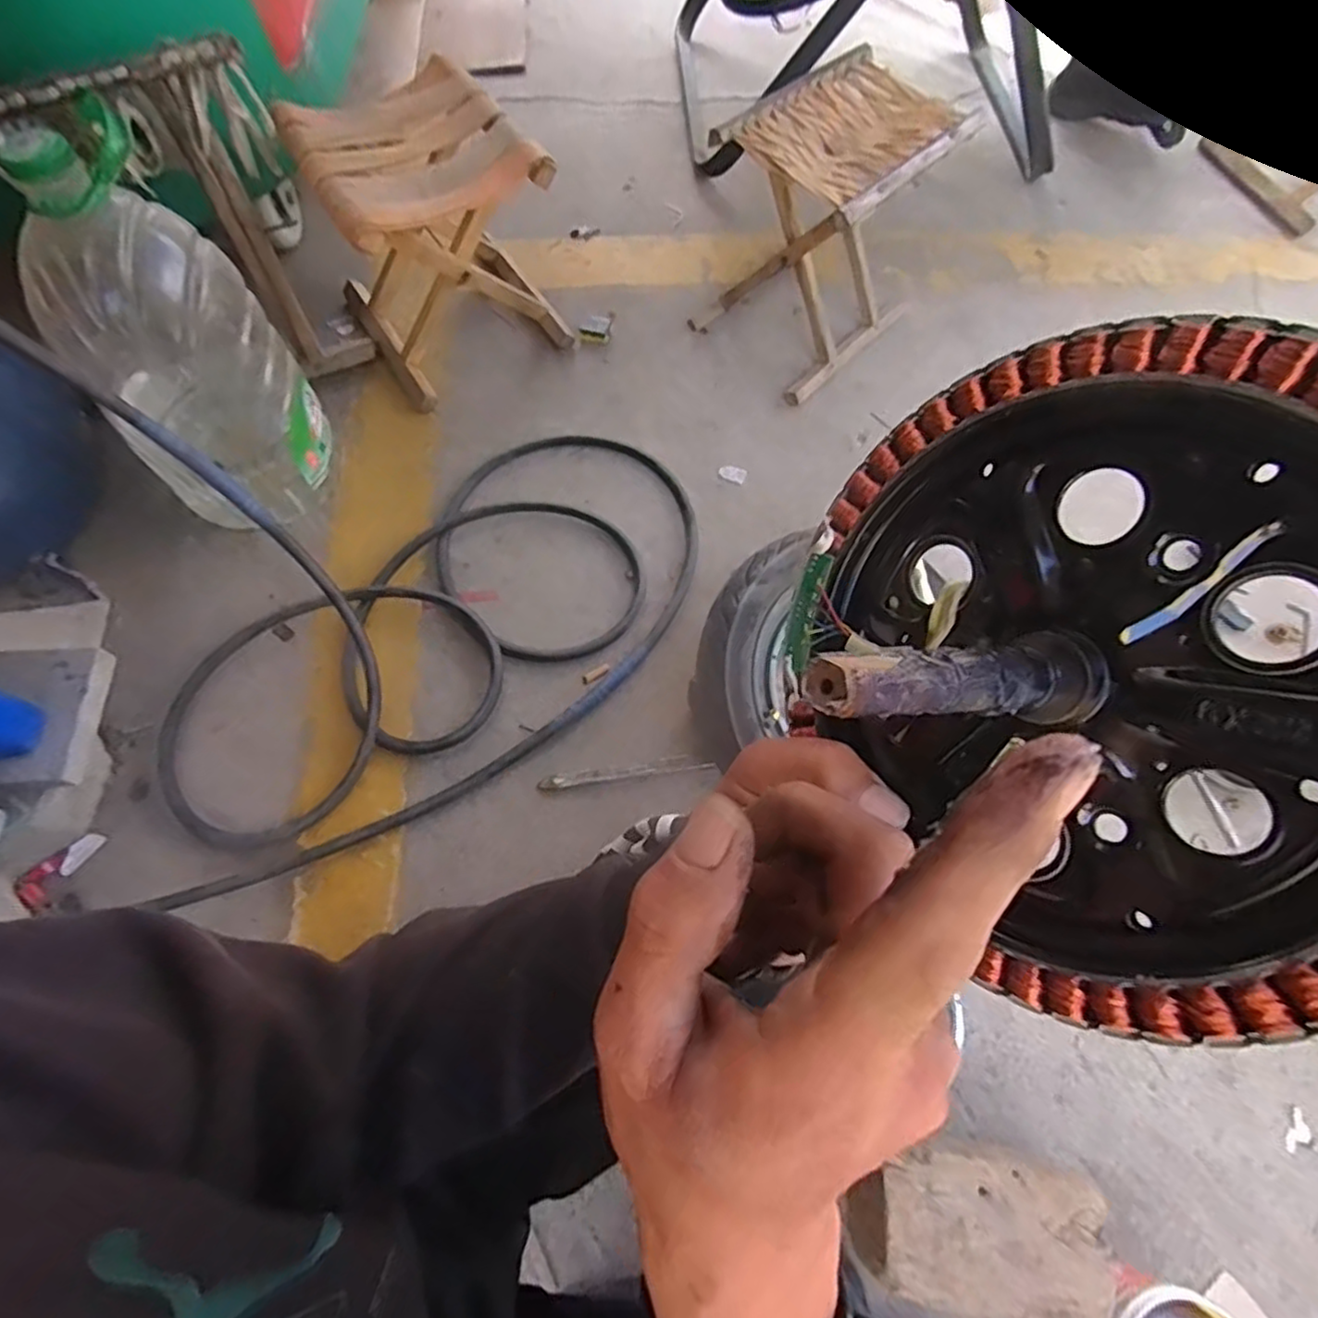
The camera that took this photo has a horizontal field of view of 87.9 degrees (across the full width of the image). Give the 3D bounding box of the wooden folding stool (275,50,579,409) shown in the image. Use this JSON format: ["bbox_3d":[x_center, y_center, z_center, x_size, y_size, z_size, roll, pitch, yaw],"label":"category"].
[{"bbox_3d":[-0.332,-0.621,1.008,0.280,0.273,0.295,-33,71,-15],"label":"wooden folding stool"}]

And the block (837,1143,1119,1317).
[{"bbox_3d":[0.270,0.493,0.606,0.210,0.095,0.115,4,66,0],"label":"block"}]

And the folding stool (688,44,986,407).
[{"bbox_3d":[0.248,-0.642,1.025,0.234,0.288,0.294,40,72,17],"label":"folding stool"}]

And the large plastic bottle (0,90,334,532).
[{"bbox_3d":[-0.560,-0.354,0.796,0.209,0.420,0.189,-38,72,-17],"label":"large plastic bottle"}]

